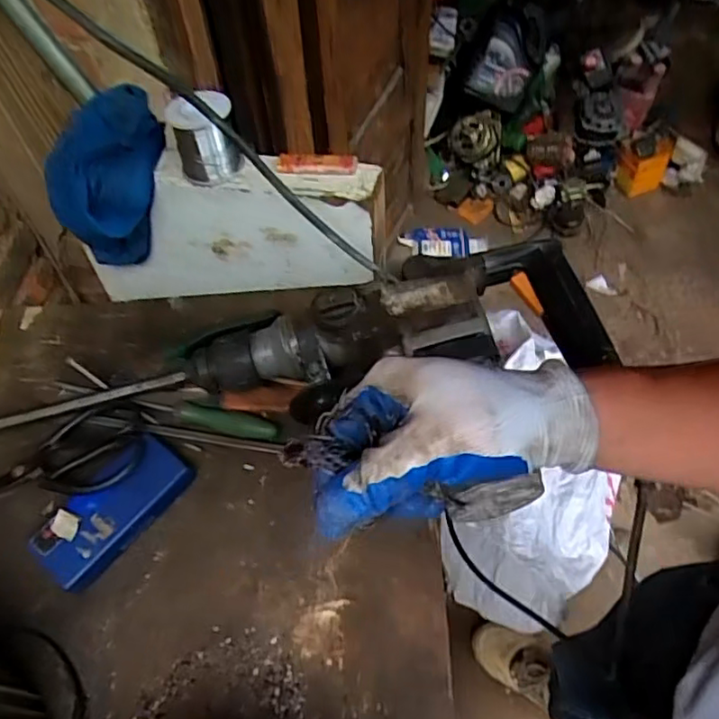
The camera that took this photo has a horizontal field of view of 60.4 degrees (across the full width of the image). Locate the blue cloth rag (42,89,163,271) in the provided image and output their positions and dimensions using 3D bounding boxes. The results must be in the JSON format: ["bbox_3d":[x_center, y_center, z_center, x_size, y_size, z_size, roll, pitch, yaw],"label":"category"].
[{"bbox_3d":[-0.239,-0.165,0.612,0.122,0.151,0.075,-26,59,-14],"label":"blue cloth rag"}]

